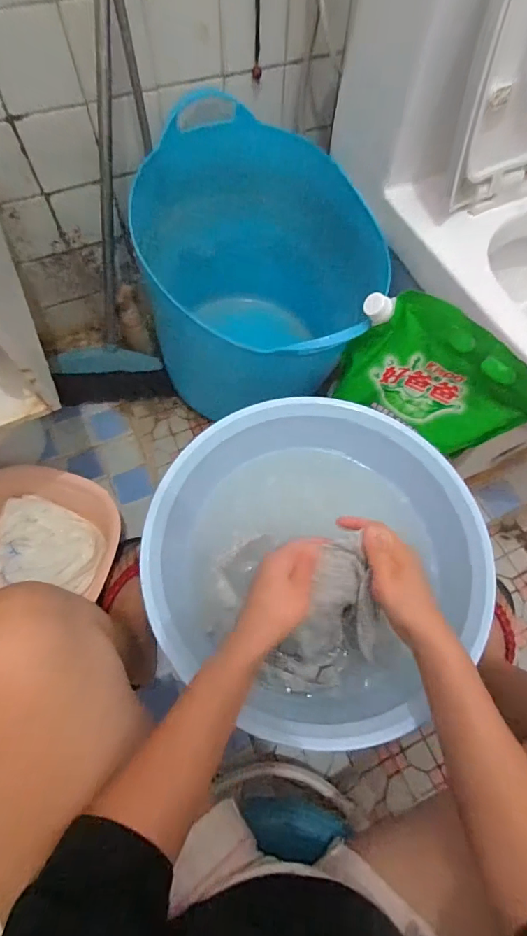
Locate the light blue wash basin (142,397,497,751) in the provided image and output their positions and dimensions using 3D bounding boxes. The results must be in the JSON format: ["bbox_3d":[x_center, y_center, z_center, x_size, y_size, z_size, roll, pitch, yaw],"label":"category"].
[{"bbox_3d":[0.063,0.104,0.537,0.384,0.108,0.380,1,66,-1],"label":"light blue wash basin"}]

